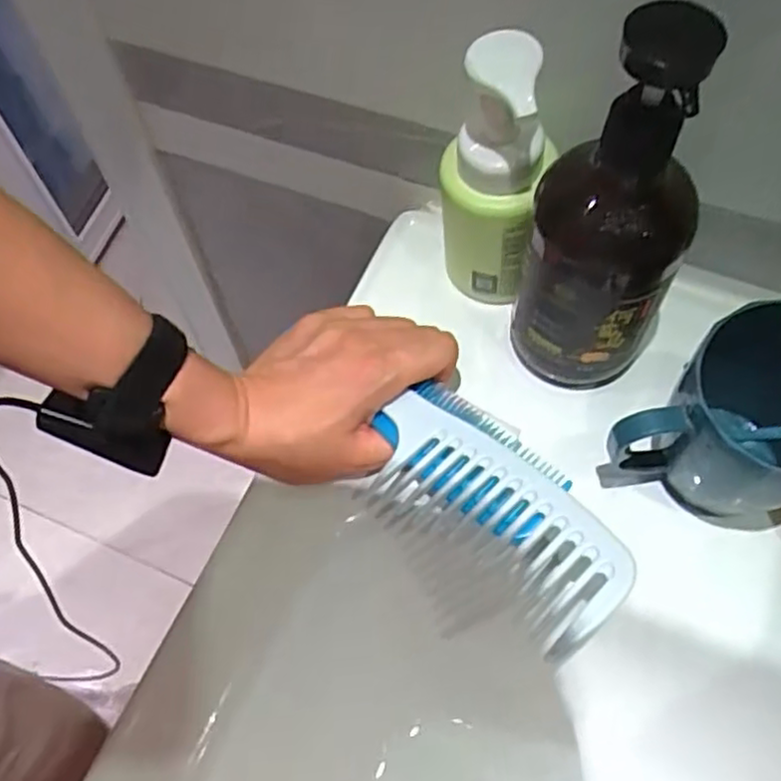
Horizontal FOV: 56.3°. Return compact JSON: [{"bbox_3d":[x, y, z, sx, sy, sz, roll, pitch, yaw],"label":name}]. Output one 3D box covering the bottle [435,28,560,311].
[{"bbox_3d":[0.056,-0.110,0.393,0.057,0.165,0.060,4,63,5],"label":"bottle"}]

